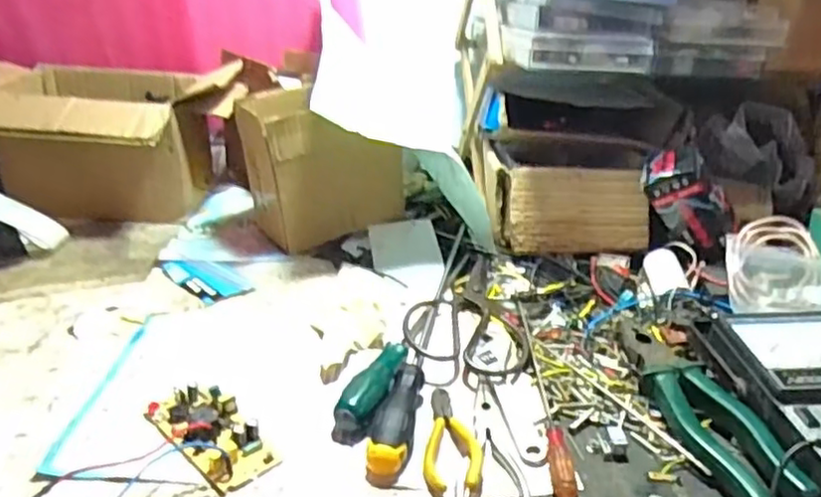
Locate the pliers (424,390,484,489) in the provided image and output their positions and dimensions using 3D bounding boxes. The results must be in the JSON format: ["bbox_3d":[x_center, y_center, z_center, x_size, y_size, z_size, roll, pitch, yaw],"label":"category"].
[{"bbox_3d":[0.030,0.127,0.468,0.038,0.009,0.101,-12,24,10],"label":"pliers"}]

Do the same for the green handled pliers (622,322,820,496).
[{"bbox_3d":[0.208,0.114,0.484,0.057,0.024,0.202,0,26,-5],"label":"green handled pliers"}]

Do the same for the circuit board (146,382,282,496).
[{"bbox_3d":[-0.137,0.124,0.464,0.050,0.021,0.101,-21,33,-39],"label":"circuit board"}]

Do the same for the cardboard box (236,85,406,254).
[{"bbox_3d":[-0.093,-0.086,0.719,0.157,0.151,0.088,-13,29,-28],"label":"cardboard box"}]

